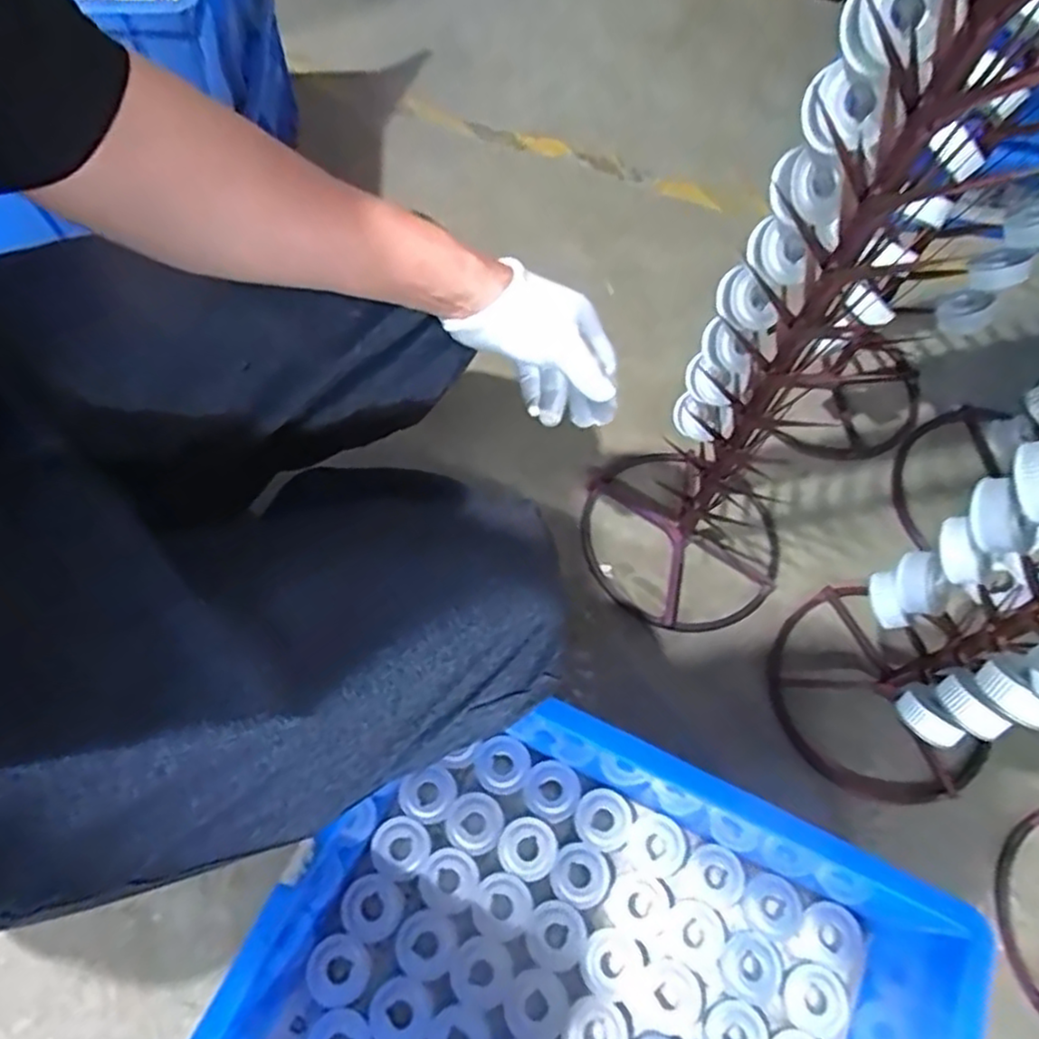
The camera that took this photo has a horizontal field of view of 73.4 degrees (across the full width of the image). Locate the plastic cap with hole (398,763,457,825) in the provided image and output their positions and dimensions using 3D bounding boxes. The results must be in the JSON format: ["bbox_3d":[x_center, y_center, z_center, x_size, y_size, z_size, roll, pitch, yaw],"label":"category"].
[{"bbox_3d":[-0.074,0.224,0.566,0.045,0.007,0.042,0,62,-1],"label":"plastic cap with hole"}]

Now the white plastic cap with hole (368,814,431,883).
[{"bbox_3d":[-0.093,0.257,0.545,0.044,0.004,0.045,0,62,-1],"label":"white plastic cap with hole"}]

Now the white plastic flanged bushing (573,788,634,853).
[{"bbox_3d":[0.068,0.242,0.562,0.045,0.007,0.045,0,62,-1],"label":"white plastic flanged bushing"}]

